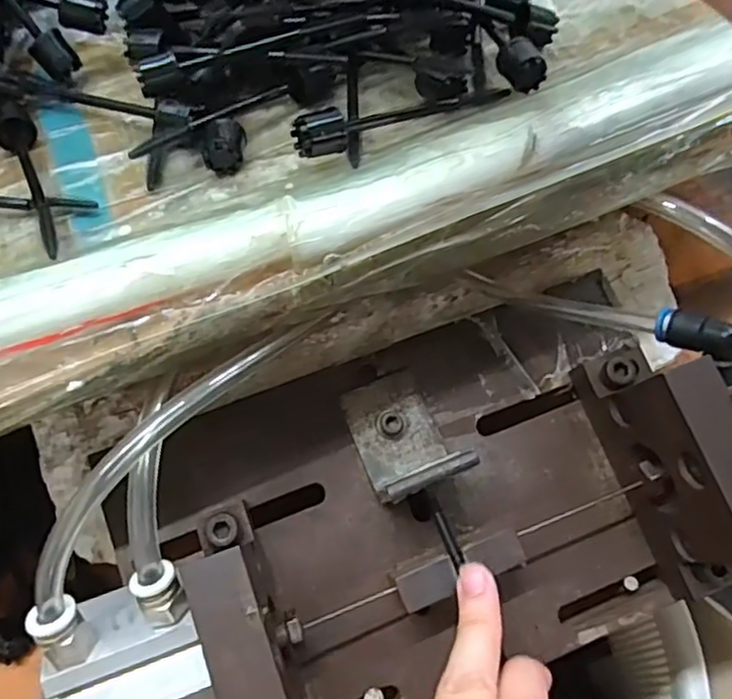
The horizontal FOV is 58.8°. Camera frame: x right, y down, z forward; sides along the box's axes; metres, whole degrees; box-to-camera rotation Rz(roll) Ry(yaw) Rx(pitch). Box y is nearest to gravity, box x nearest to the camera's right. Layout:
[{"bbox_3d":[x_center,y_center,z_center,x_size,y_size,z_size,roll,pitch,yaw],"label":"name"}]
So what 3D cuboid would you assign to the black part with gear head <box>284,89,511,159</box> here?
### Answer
[{"bbox_3d":[0.014,-0.084,0.235,0.091,0.011,0.014,-23,59,-30],"label":"black part with gear head"}]

